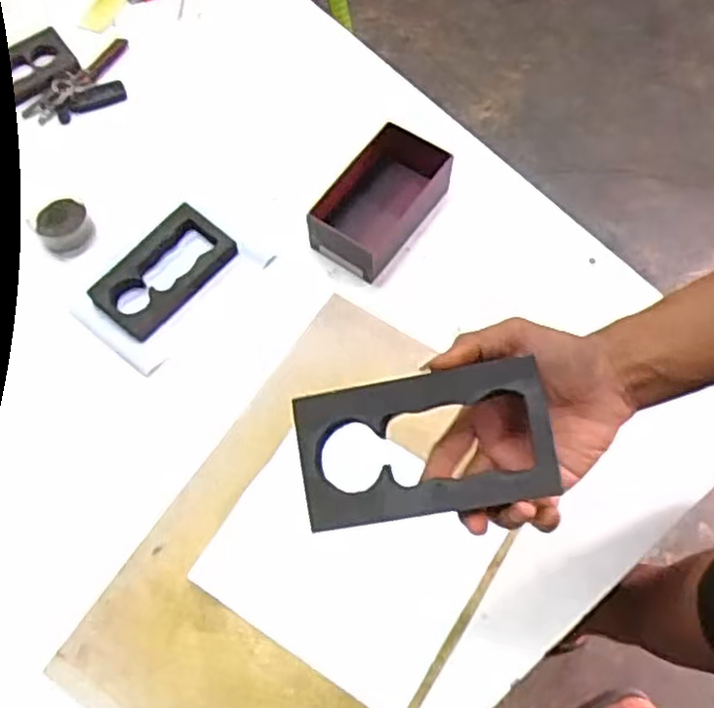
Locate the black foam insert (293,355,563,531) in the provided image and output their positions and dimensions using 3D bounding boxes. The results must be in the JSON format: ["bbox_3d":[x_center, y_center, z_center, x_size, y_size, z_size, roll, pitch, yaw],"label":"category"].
[{"bbox_3d":[0.037,0.052,0.414,0.142,0.012,0.079,-12,80,7],"label":"black foam insert"}]

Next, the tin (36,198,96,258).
[{"bbox_3d":[-0.332,-0.144,0.808,0.057,0.029,0.056,-1,65,2],"label":"tin"}]

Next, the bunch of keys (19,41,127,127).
[{"bbox_3d":[-0.347,-0.345,0.929,0.075,0.025,0.158,38,72,17],"label":"bunch of keys"}]

